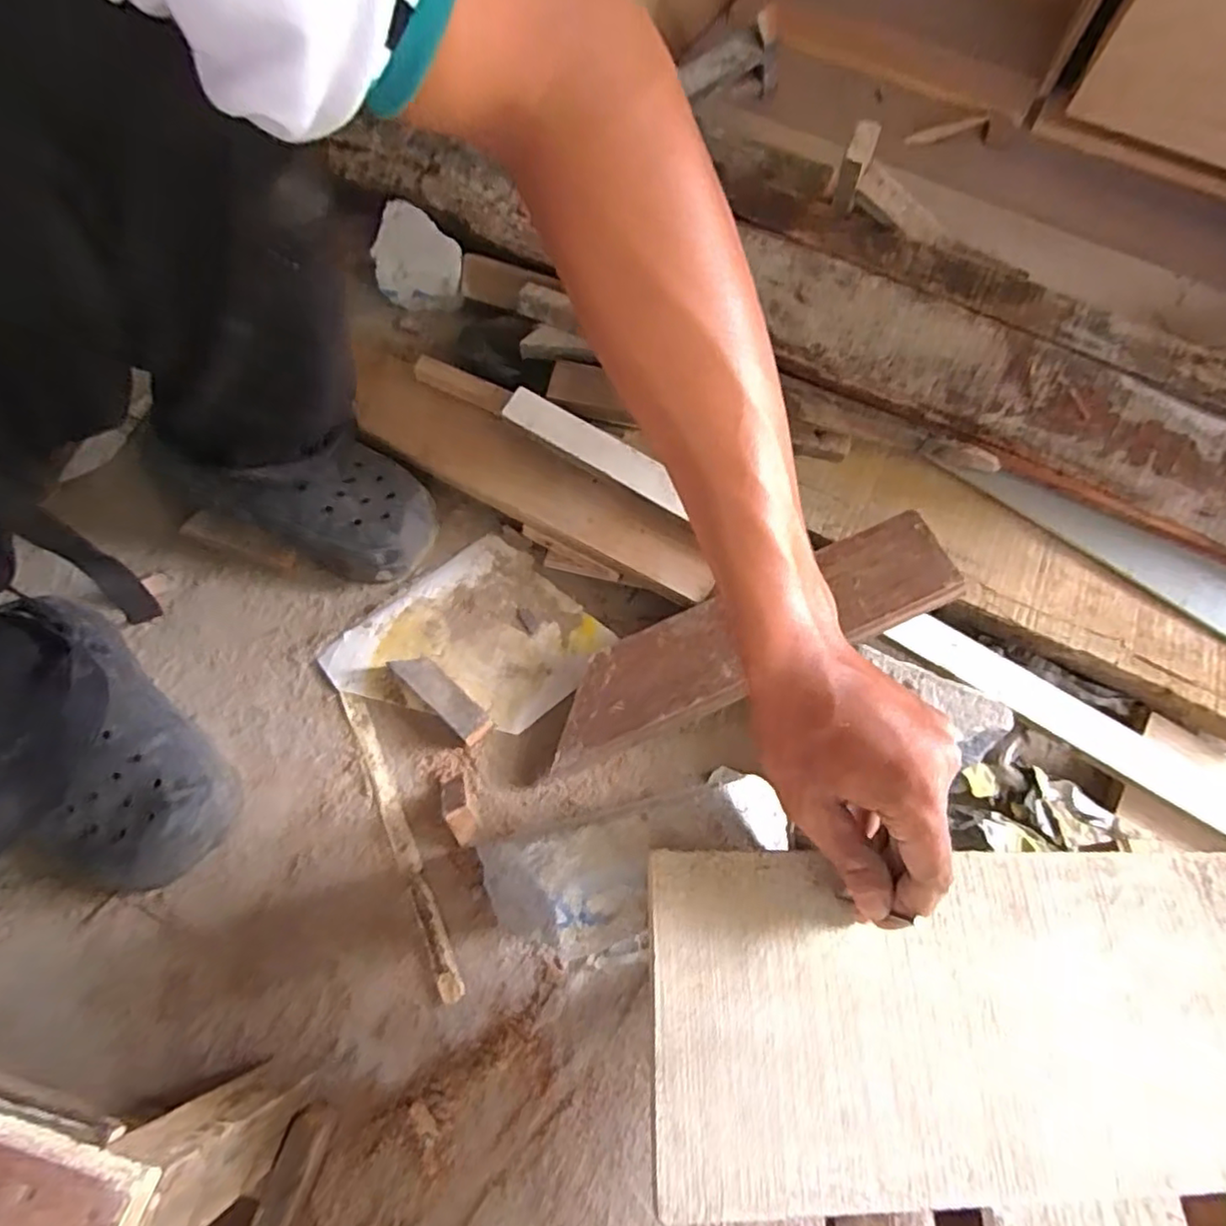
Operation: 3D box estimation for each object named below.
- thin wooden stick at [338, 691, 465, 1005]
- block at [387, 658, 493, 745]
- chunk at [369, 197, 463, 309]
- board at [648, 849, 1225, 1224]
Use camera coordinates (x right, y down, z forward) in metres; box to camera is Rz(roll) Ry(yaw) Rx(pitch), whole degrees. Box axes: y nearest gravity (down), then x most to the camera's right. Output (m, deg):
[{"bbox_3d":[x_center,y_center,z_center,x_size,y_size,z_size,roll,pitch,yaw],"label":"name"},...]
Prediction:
[{"bbox_3d":[-0.172,0.177,0.526,0.018,0.012,0.255,-24,73,-9],"label":"thin wooden stick"},{"bbox_3d":[-0.146,0.071,0.563,0.097,0.023,0.029,41,75,12],"label":"block"},{"bbox_3d":[-0.209,-0.379,0.720,0.092,0.073,0.078,8,71,1],"label":"chunk"},{"bbox_3d":[0.187,0.191,0.312,0.337,0.011,0.141,3,69,-6],"label":"board"}]

